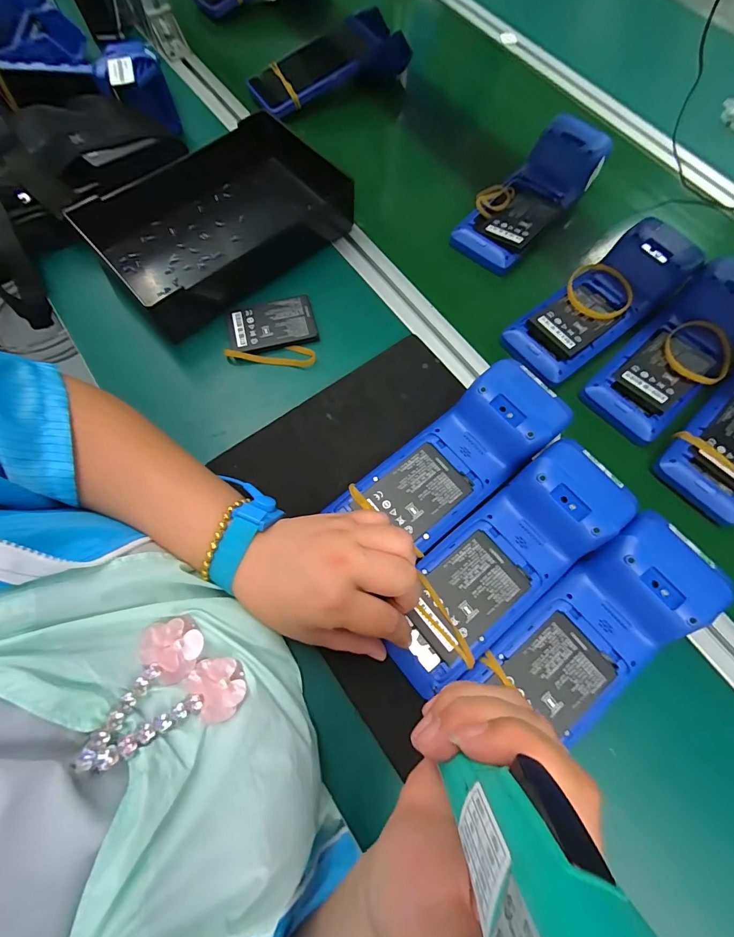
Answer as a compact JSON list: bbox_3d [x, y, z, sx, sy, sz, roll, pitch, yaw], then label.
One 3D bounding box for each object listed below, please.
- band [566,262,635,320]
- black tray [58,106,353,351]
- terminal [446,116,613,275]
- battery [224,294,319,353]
[{"bbox_3d":[0.247,-0.188,0.435,0.068,0.010,0.067,1,70,-1],"label":"band"},{"bbox_3d":[-0.156,-0.273,0.451,0.261,0.055,0.169,-42,76,-15],"label":"black tray"},{"bbox_3d":[0.195,-0.328,0.479,0.089,0.048,0.216,39,74,12],"label":"terminal"},{"bbox_3d":[-0.099,-0.148,0.425,0.089,0.011,0.055,-14,71,-7],"label":"battery"}]

